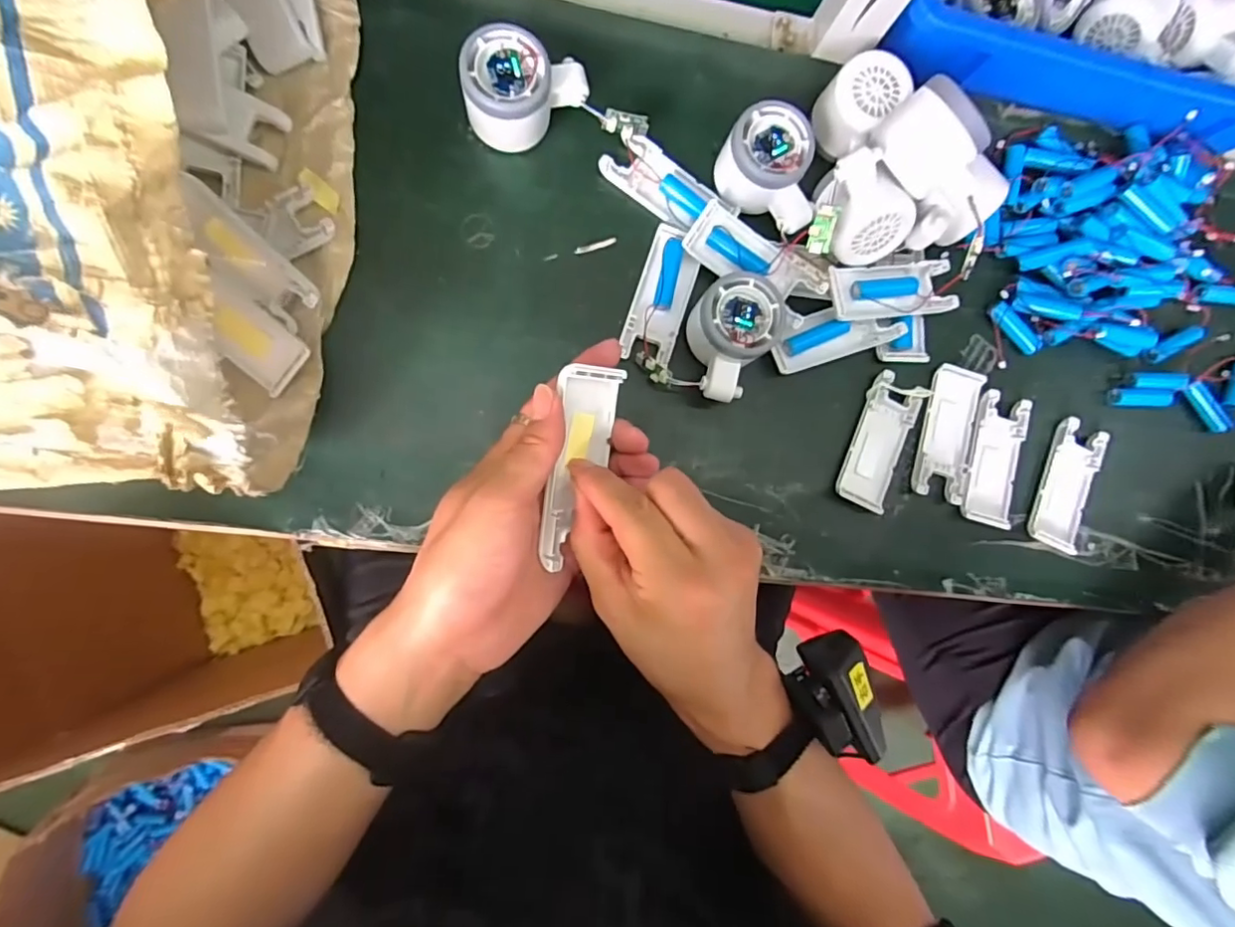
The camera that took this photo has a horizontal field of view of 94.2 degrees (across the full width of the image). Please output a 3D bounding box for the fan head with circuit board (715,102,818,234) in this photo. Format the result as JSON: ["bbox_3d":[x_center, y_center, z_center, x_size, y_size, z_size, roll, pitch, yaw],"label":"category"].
[{"bbox_3d":[0.112,-0.207,0.412,0.079,0.046,0.057,44,83,-4],"label":"fan head with circuit board"}]

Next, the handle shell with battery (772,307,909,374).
[{"bbox_3d":[0.162,-0.096,0.430,0.100,0.026,0.035,-18,90,-8],"label":"handle shell with battery"}]

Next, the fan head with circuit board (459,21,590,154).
[{"bbox_3d":[-0.062,-0.251,0.391,0.078,0.049,0.057,8,87,-7],"label":"fan head with circuit board"}]

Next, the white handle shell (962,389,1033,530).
[{"bbox_3d":[0.295,-0.003,0.448,0.043,0.009,0.103,14,86,-7],"label":"white handle shell"}]

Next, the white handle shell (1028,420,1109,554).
[{"bbox_3d":[0.360,0.018,0.461,0.042,0.018,0.101,21,85,-7],"label":"white handle shell"}]

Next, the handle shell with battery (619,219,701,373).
[{"bbox_3d":[0.033,-0.122,0.417,0.038,0.010,0.101,19,86,-7],"label":"handle shell with battery"}]

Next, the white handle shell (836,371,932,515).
[{"bbox_3d":[0.199,-0.015,0.432,0.041,0.014,0.102,24,85,-6],"label":"white handle shell"}]

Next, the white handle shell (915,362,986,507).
[{"bbox_3d":[0.257,-0.023,0.442,0.041,0.011,0.102,15,86,-7],"label":"white handle shell"}]

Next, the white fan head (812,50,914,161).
[{"bbox_3d":[0.173,-0.259,0.418,0.054,0.042,0.060,36,84,-5],"label":"white fan head"}]

